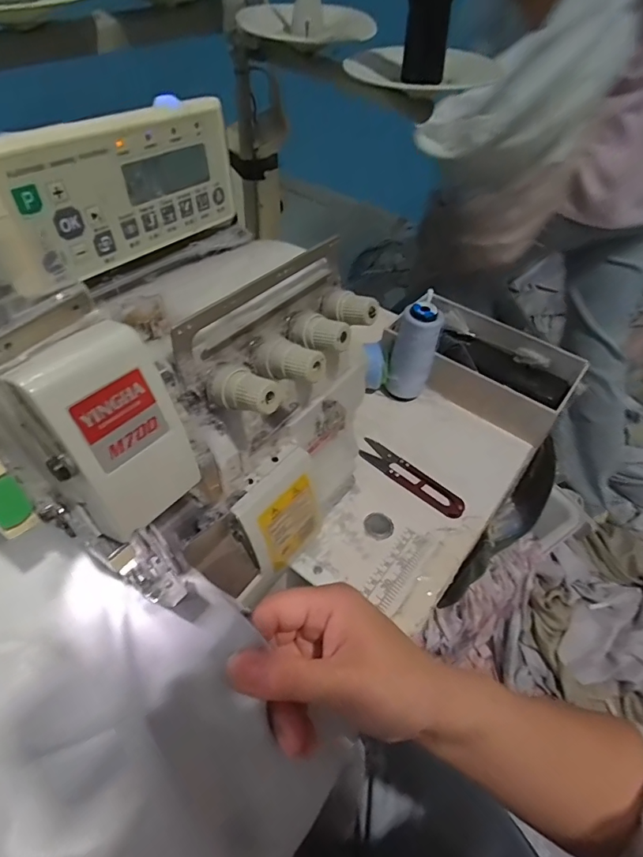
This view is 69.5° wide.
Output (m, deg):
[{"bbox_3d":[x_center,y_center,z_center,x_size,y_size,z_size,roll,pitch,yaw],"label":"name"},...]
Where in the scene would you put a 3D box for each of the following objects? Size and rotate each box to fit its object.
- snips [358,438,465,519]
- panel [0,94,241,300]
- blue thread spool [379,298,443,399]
[{"bbox_3d":[0.086,0.046,0.449,0.115,0.010,0.027,36,55,23],"label":"snips"},{"bbox_3d":[-0.108,-0.133,0.256,0.020,0.067,0.153,31,53,20],"label":"panel"},{"bbox_3d":[0.096,-0.076,0.491,0.038,0.114,0.039,3,49,-3],"label":"blue thread spool"}]

